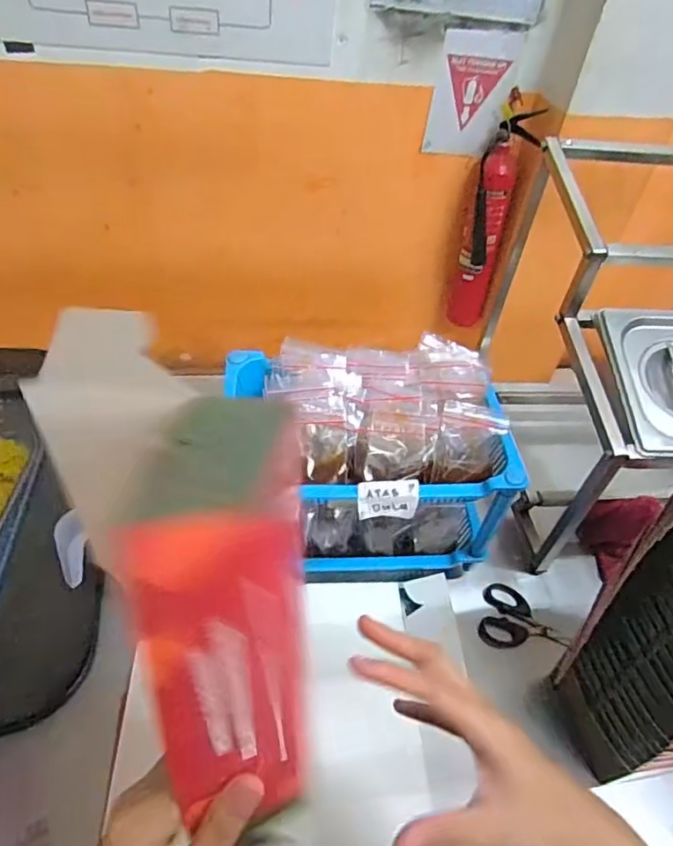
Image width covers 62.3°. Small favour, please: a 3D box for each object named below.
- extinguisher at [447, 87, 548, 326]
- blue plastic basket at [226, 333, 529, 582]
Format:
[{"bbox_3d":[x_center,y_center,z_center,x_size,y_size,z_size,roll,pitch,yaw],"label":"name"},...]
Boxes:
[{"bbox_3d":[0.428,-0.558,1.590,0.104,0.612,0.116,0,48,-7],"label":"extinguisher"},{"bbox_3d":[0.029,0.041,0.636,0.285,0.196,0.196,1,48,-6],"label":"blue plastic basket"}]

